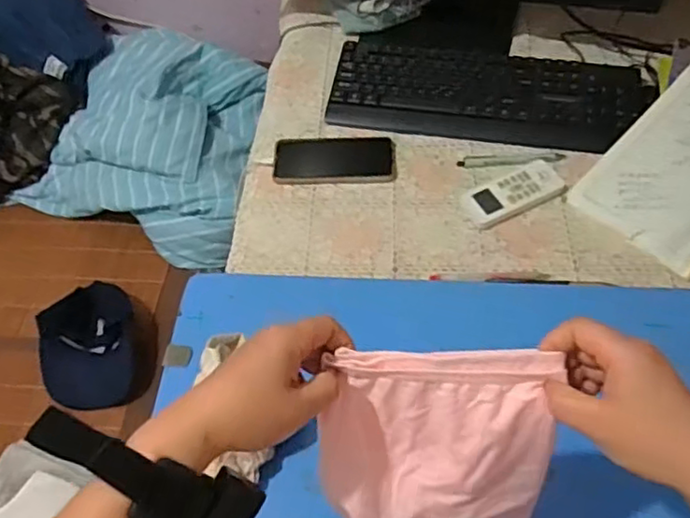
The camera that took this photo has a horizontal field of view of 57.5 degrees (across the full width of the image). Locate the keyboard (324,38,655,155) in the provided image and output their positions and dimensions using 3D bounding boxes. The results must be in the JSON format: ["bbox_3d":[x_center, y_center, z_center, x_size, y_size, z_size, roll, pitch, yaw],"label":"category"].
[{"bbox_3d":[0.201,-0.239,0.897,0.433,0.031,0.153,9,55,10],"label":"keyboard"}]

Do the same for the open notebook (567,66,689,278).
[{"bbox_3d":[0.433,-0.118,0.786,0.263,0.013,0.179,-45,63,-8],"label":"open notebook"}]

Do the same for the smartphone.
[{"bbox_3d":[-0.013,-0.137,0.864,0.164,0.010,0.083,-2,54,2],"label":"smartphone"}]

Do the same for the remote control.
[{"bbox_3d":[0.217,-0.085,0.813,0.132,0.019,0.065,-23,56,-12],"label":"remote control"}]

